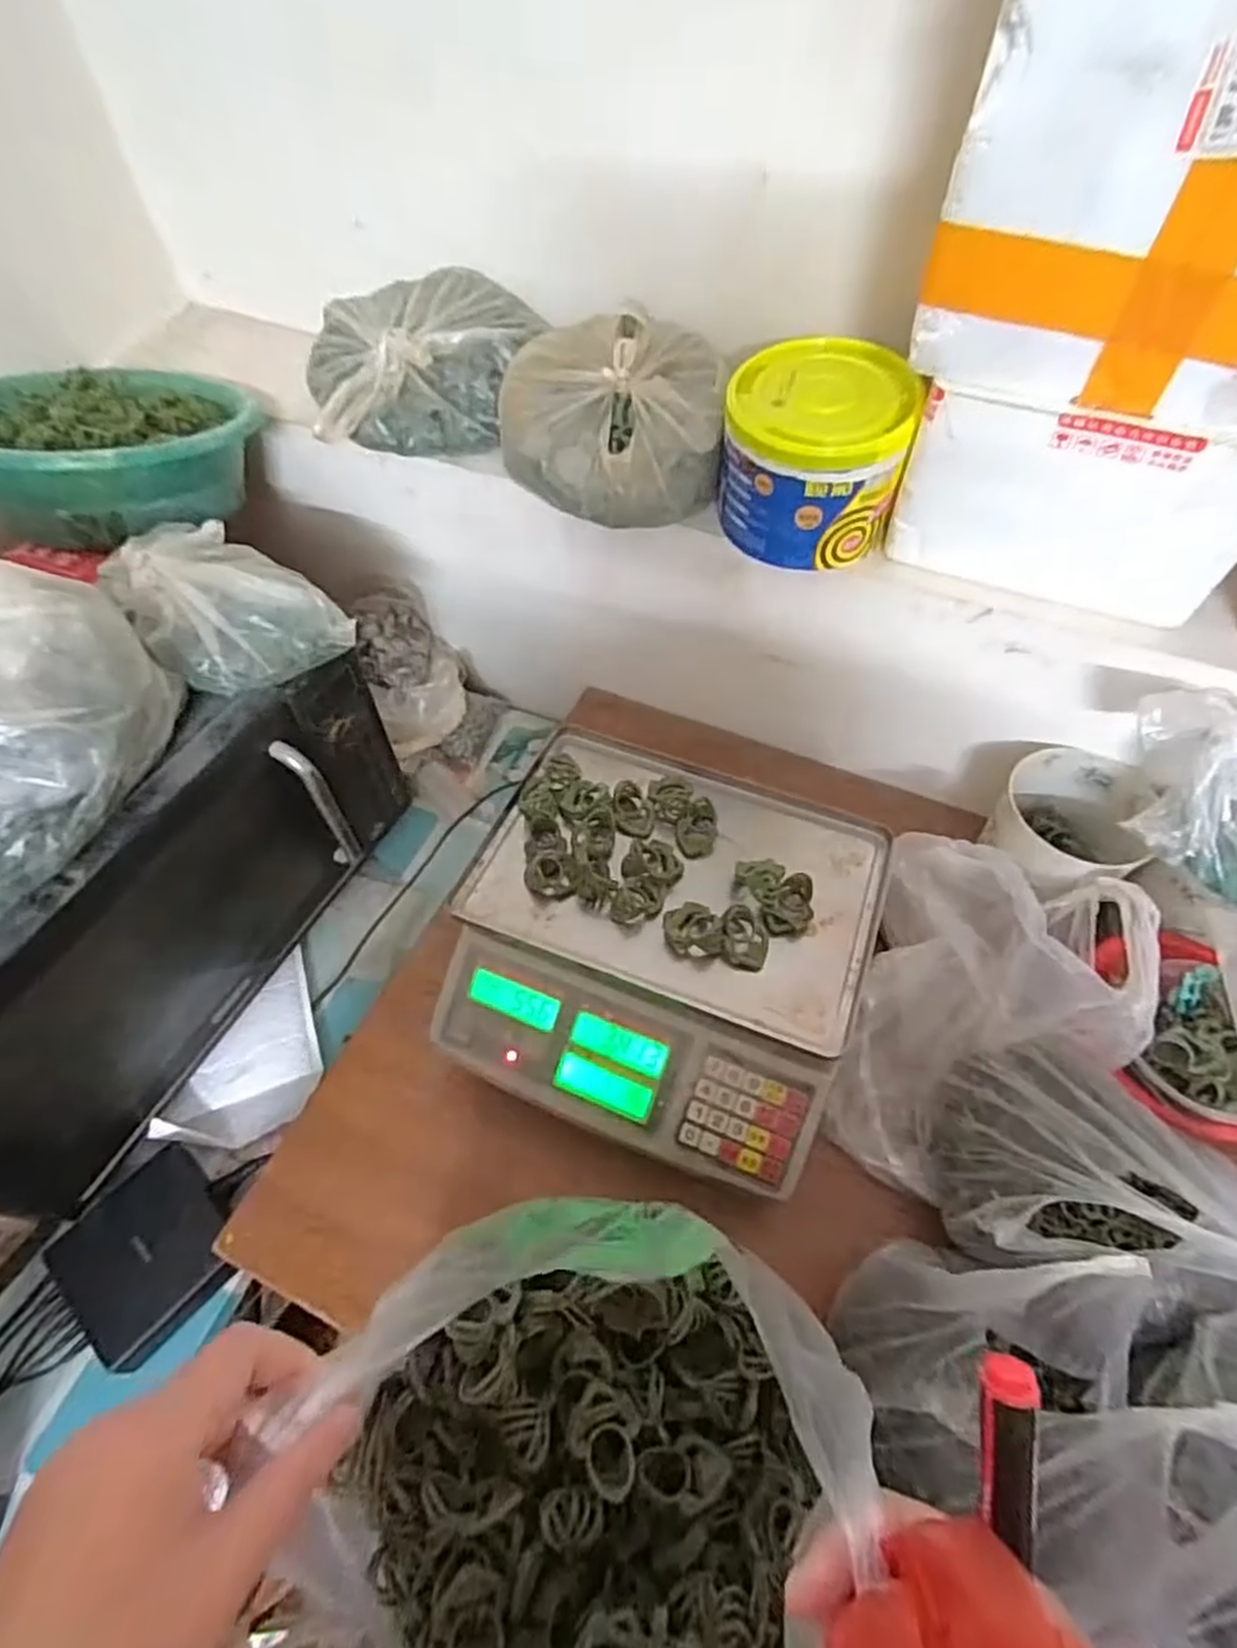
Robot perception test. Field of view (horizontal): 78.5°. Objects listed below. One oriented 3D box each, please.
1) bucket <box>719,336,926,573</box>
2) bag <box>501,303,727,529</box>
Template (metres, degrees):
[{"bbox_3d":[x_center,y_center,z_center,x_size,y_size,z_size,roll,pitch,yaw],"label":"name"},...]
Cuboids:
[{"bbox_3d":[0.146,-0.278,0.576,0.129,0.114,0.120,5,55,4],"label":"bucket"},{"bbox_3d":[-0.001,-0.319,0.603,0.173,0.095,0.141,-12,56,-8],"label":"bag"}]

